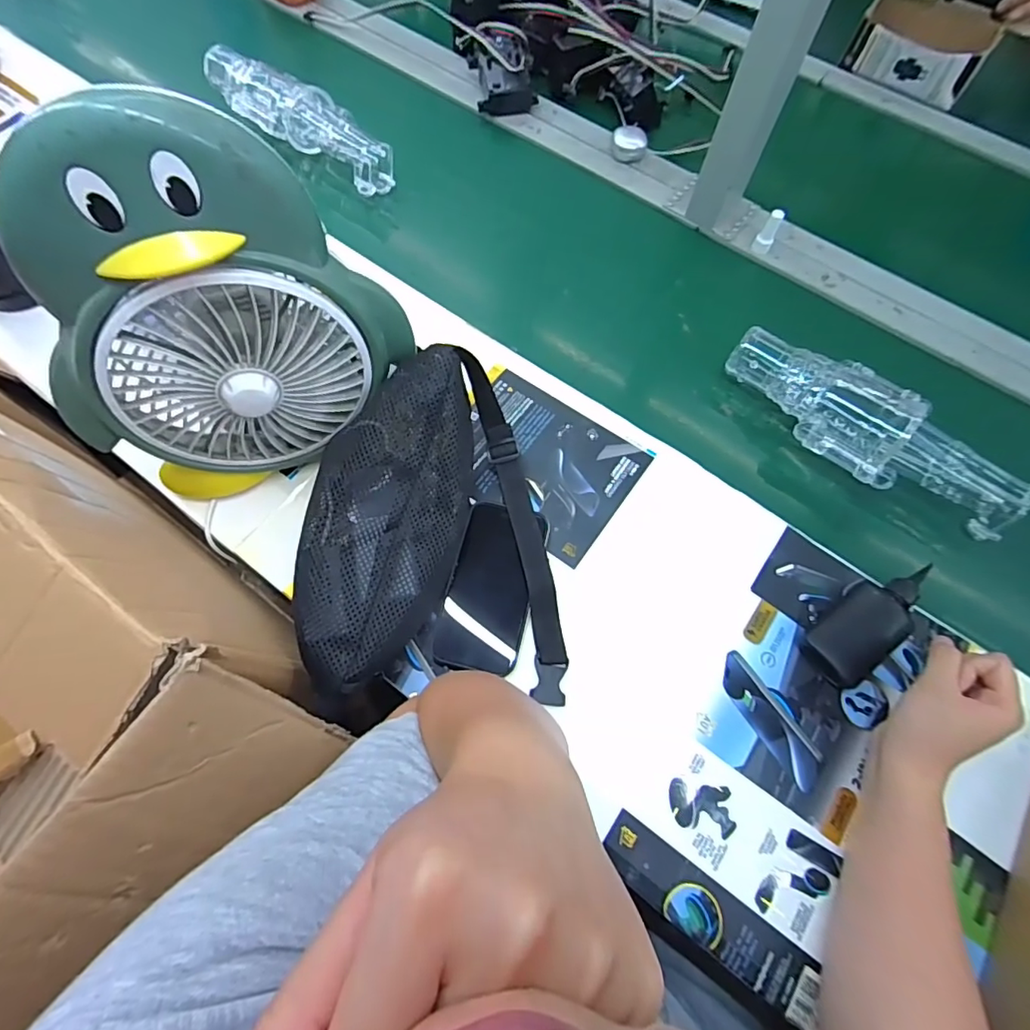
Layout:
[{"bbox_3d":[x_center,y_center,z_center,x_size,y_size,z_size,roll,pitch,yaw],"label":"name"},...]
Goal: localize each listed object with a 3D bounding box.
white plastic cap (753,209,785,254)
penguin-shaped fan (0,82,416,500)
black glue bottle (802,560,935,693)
[{"bbox_3d":[0.306,-0.341,0.641,0.020,0.048,0.020,1,68,-2],"label":"white plastic cap"},{"bbox_3d":[-0.213,-0.139,0.392,0.252,0.267,0.106,-22,71,-10],"label":"penguin-shaped fan"},{"bbox_3d":[0.311,0.092,0.466,0.133,0.027,0.057,-36,74,-15],"label":"black glue bottle"}]

